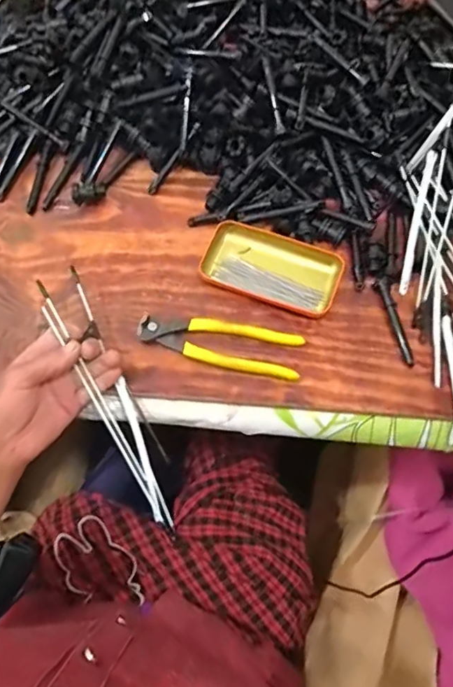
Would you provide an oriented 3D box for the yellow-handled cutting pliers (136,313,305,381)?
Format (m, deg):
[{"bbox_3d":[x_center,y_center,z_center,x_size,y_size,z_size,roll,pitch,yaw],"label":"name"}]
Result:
[{"bbox_3d":[-0.007,-0.002,0.502,0.162,0.013,0.046,12,68,5],"label":"yellow-handled cutting pliers"}]

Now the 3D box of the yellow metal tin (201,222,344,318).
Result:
[{"bbox_3d":[0.049,-0.083,0.532,0.141,0.016,0.080,19,69,8],"label":"yellow metal tin"}]

